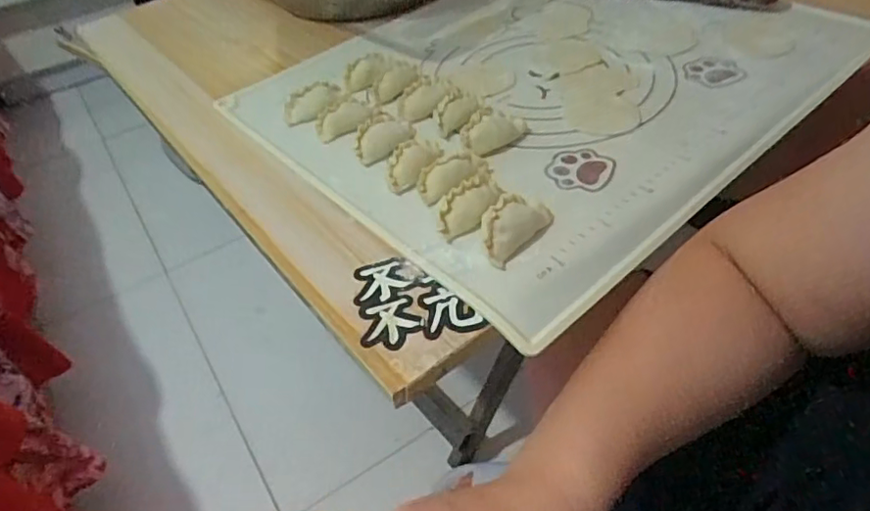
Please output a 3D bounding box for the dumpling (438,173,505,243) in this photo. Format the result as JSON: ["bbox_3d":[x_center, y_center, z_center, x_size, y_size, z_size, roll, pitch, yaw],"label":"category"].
[{"bbox_3d":[0.024,-0.034,0.399,0.024,0.019,0.057,27,53,28],"label":"dumpling"}]

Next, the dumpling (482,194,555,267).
[{"bbox_3d":[0.050,-0.020,0.382,0.030,0.018,0.058,27,53,28],"label":"dumpling"}]

